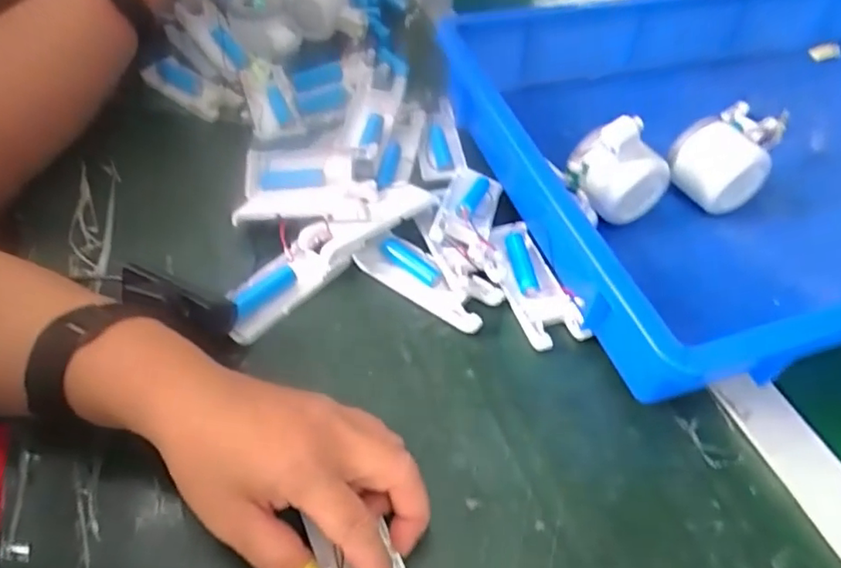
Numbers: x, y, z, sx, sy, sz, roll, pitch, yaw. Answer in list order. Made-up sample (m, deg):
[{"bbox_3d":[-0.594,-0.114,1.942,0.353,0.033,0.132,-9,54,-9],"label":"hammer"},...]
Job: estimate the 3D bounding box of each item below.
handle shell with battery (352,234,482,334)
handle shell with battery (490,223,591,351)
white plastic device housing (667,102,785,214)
[{"bbox_3d":[0.004,-0.005,0.405,0.102,0.020,0.036,31,56,21],"label":"handle shell with battery"},{"bbox_3d":[0.079,-0.003,0.404,0.042,0.026,0.104,-12,53,-12],"label":"handle shell with battery"},{"bbox_3d":[0.228,-0.088,0.442,0.069,0.077,0.040,33,57,22],"label":"white plastic device housing"}]

